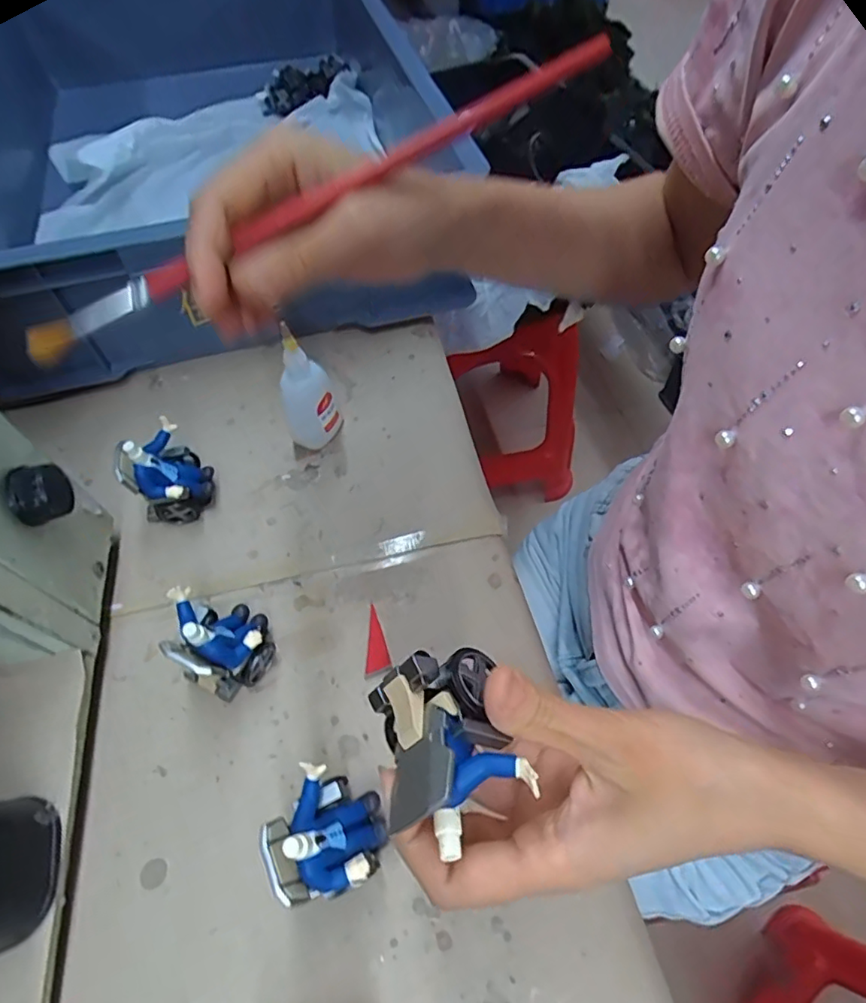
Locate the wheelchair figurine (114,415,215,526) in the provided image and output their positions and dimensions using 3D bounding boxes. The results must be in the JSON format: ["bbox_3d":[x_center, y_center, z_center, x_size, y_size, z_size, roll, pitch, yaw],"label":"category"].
[{"bbox_3d":[-0.177,-0.018,0.376,0.050,0.057,0.049,-1,57,1],"label":"wheelchair figurine"}]

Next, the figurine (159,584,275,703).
[{"bbox_3d":[-0.121,0.076,0.317,0.053,0.061,0.050,37,65,22],"label":"figurine"}]

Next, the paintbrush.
[{"bbox_3d":[-0.045,-0.123,0.229,0.264,0.012,0.012,-30,61,-3],"label":"paintbrush"}]

